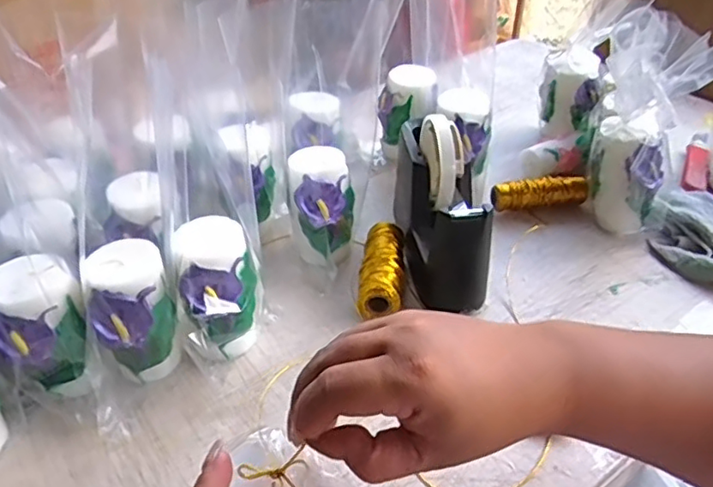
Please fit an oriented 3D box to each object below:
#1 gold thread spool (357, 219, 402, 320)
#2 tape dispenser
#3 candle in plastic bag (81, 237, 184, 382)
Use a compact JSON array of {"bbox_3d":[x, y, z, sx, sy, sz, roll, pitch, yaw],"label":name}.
[{"bbox_3d":[0.022,0.020,0.545,0.038,0.030,0.105,2,40,3],"label":"gold thread spool"},{"bbox_3d":[0.075,-0.040,0.548,0.061,0.122,0.176,-6,40,-7],"label":"tape dispenser"},{"bbox_3d":[-0.163,0.056,0.449,0.053,0.107,0.051,-13,41,-15],"label":"candle in plastic bag"}]

